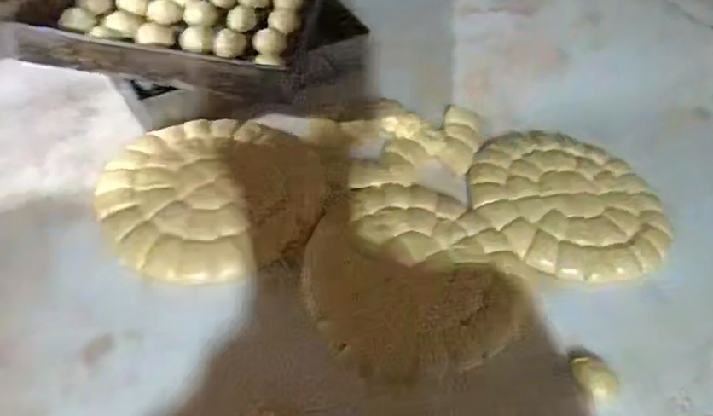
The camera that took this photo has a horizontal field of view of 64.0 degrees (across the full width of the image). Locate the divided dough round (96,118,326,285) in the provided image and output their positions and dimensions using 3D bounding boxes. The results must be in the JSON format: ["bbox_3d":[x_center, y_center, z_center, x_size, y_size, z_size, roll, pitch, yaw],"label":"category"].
[{"bbox_3d":[-0.189,-0.025,0.780,0.290,0.017,0.281,6,49,-6],"label":"divided dough round"}]

